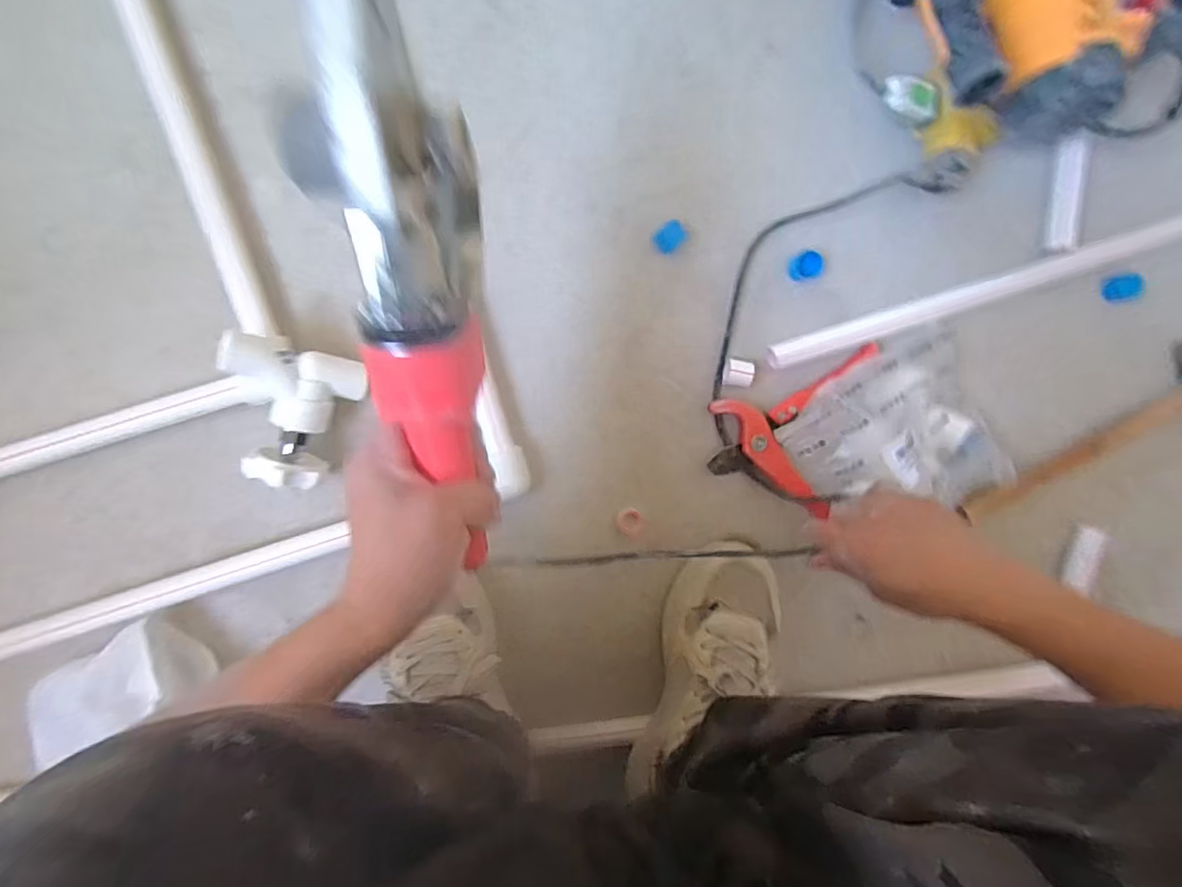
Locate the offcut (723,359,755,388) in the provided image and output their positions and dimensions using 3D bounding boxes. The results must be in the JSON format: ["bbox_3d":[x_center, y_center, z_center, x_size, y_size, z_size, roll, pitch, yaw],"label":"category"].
[{"bbox_3d":[0.144,-0.068,0.544,0.022,0.025,0.025,7,97,-6],"label":"offcut"}]

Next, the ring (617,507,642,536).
[{"bbox_3d":[0.039,0.079,0.568,0.024,0.012,0.026,-1,98,-5],"label":"ring"}]

